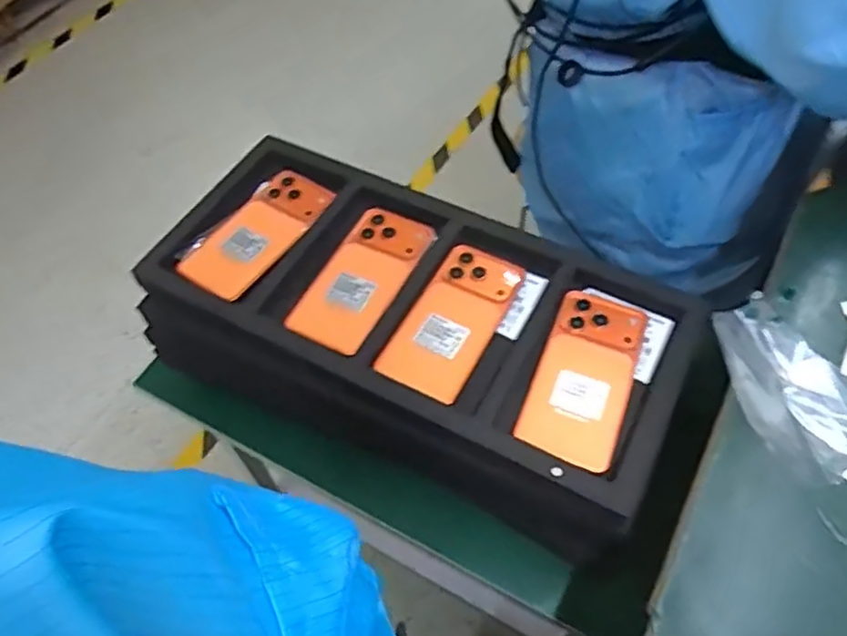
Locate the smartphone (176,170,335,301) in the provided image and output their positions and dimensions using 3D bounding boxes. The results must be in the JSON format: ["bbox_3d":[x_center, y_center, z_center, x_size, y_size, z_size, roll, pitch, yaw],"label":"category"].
[{"bbox_3d":[-0.163,-0.087,0.666,0.078,0.010,0.164,28,60,20],"label":"smartphone"}]

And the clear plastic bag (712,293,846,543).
[{"bbox_3d":[0.259,0.057,0.430,0.099,0.020,0.164,-22,59,-12],"label":"clear plastic bag"}]

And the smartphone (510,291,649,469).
[{"bbox_3d":[0.140,0.050,0.564,0.077,0.012,0.162,19,57,15],"label":"smartphone"}]

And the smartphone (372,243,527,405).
[{"bbox_3d":[0.029,0.000,0.602,0.077,0.012,0.164,24,59,18],"label":"smartphone"}]

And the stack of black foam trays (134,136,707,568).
[{"bbox_3d":[-0.009,0.023,0.659,0.492,0.150,0.260,24,61,17],"label":"stack of black foam trays"}]

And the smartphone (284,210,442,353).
[{"bbox_3d":[-0.058,-0.041,0.631,0.079,0.011,0.163,23,59,18],"label":"smartphone"}]

